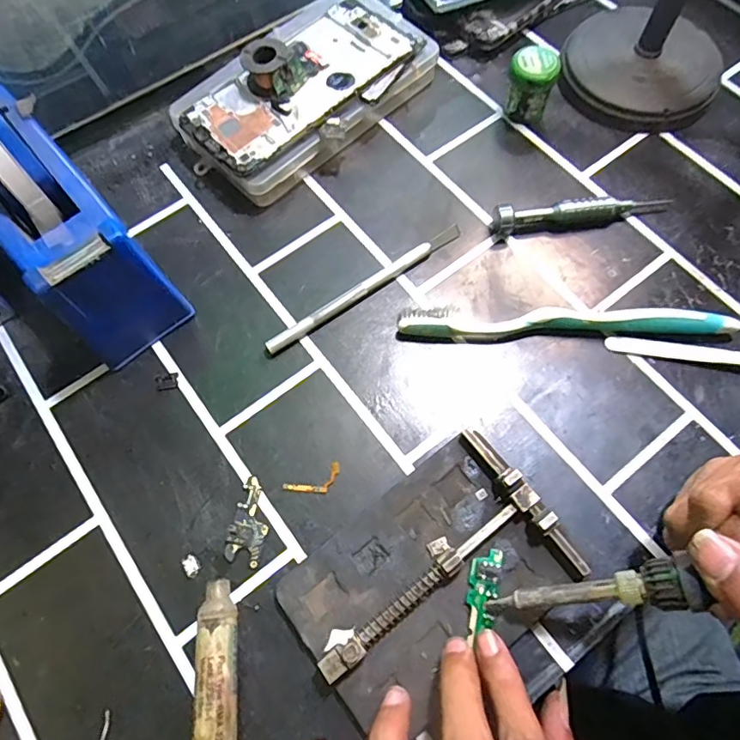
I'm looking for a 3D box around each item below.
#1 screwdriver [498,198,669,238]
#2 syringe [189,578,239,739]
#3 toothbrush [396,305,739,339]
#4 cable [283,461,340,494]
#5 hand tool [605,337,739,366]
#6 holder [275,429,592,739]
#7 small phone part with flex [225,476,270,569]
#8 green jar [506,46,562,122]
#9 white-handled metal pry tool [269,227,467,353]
[{"bbox_3d":[0.133,-0.098,0.327,0.110,0.018,0.013,-8,68,-1],"label":"screwdriver"},{"bbox_3d":[-0.070,0.142,0.233,0.026,0.020,0.088,-10,68,-2],"label":"syringe"},{"bbox_3d":[0.109,-0.028,0.301,0.184,0.014,0.018,1,68,3],"label":"toothbrush"},{"bbox_3d":[-0.029,0.059,0.276,0.031,0.004,0.013,-23,67,-7],"label":"cable"},{"bbox_3d":[0.210,-0.007,0.293,0.140,0.008,0.011,10,69,6],"label":"hand tool"},{"bbox_3d":[0.029,0.097,0.248,0.124,0.020,0.086,-36,71,-11],"label":"holder"},{"bbox_3d":[-0.061,0.077,0.269,0.019,0.004,0.041,12,69,7],"label":"small phone part with flex"},{"bbox_3d":[0.107,-0.188,0.352,0.028,0.042,0.025,12,69,7],"label":"green jar"},{"bbox_3d":[-0.001,-0.050,0.318,0.139,0.010,0.008,-35,71,-11],"label":"white-handled metal pry tool"}]

